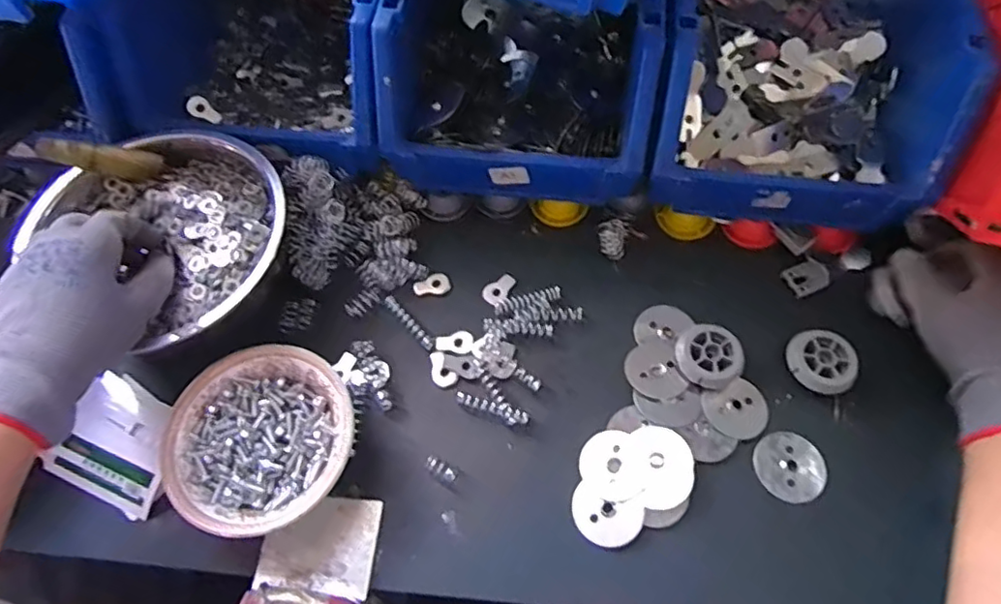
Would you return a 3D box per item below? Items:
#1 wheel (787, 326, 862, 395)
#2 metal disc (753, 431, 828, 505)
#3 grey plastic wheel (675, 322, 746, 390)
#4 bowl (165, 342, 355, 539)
[{"bbox_3d":[0.232,0.043,0.431,0.047,0.017,0.042,34,70,17],"label":"wheel"},{"bbox_3d":[0.199,0.113,0.408,0.046,0.004,0.046,-1,64,2],"label":"metal disc"},{"bbox_3d":[0.153,0.041,0.437,0.044,0.016,0.047,-1,64,2],"label":"grey plastic wheel"},{"bbox_3d":[-0.156,0.094,0.406,0.115,0.042,0.122,-1,64,2],"label":"bowl"}]

